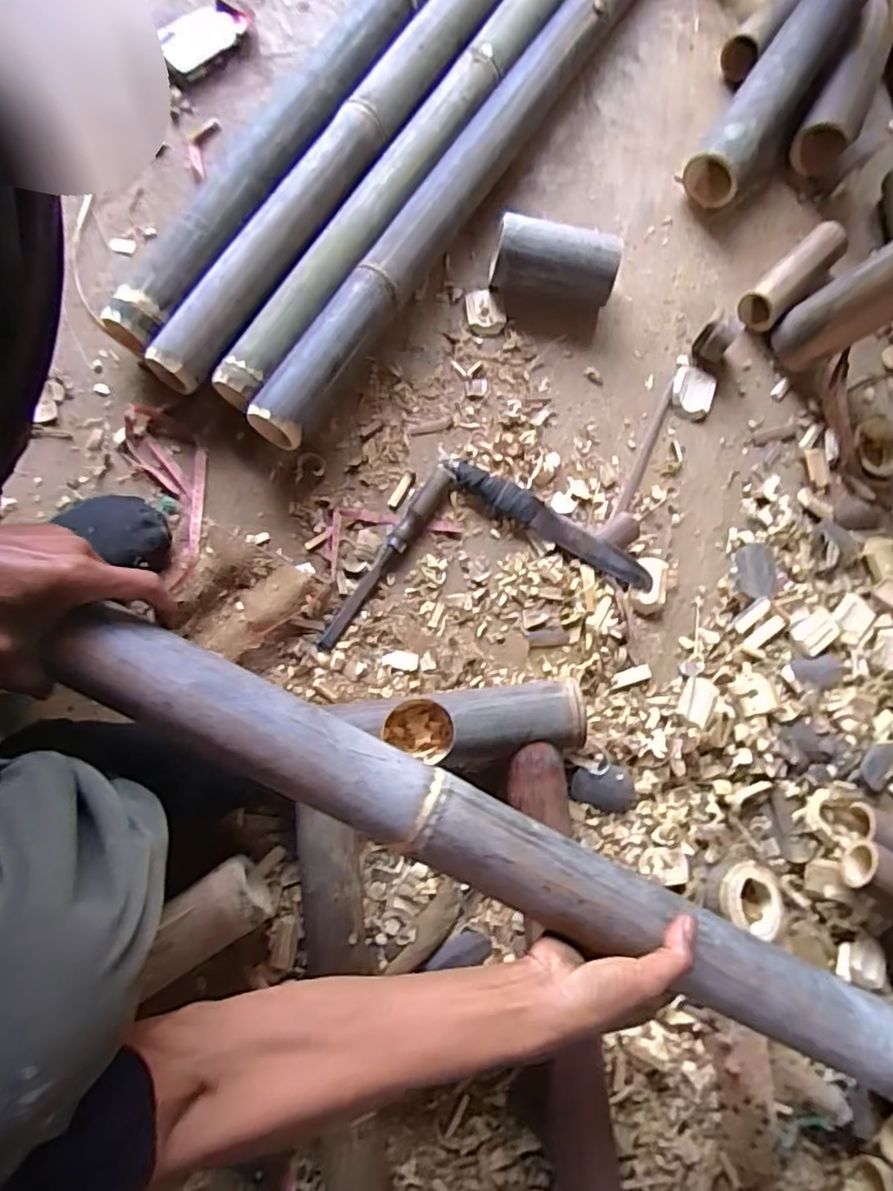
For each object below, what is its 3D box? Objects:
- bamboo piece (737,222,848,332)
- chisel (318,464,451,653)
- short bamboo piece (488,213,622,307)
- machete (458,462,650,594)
[{"bbox_3d":[0.441,-0.405,0.809,0.165,0.052,0.053,-43,87,-11],"label":"bamboo piece"},{"bbox_3d":[-0.067,-0.044,0.709,0.023,0.017,0.246,33,80,0],"label":"chisel"},{"bbox_3d":[0.129,-0.396,0.764,0.145,0.079,0.074,14,81,-3],"label":"short bamboo piece"},{"bbox_3d":[0.124,-0.082,0.730,0.256,0.026,0.040,31,80,0],"label":"machete"}]

